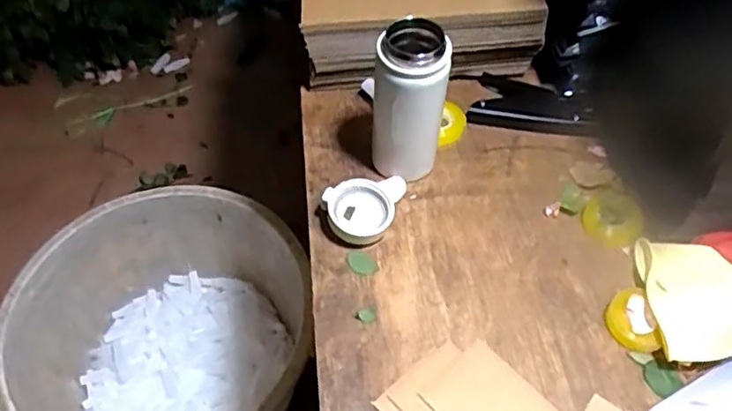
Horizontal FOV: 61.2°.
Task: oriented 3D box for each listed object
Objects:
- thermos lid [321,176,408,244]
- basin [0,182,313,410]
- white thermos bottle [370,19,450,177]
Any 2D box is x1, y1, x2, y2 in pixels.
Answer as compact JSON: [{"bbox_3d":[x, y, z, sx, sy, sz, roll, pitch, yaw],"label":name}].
[{"bbox_3d":[0.004,0.004,0.651,0.091,0.033,0.066,-15,77,-8],"label":"thermos lid"},{"bbox_3d":[-0.390,0.268,1.146,0.541,0.329,0.511,0,53,0],"label":"basin"},{"bbox_3d":[0.043,-0.099,0.638,0.074,0.174,0.057,5,54,4],"label":"white thermos bottle"}]

